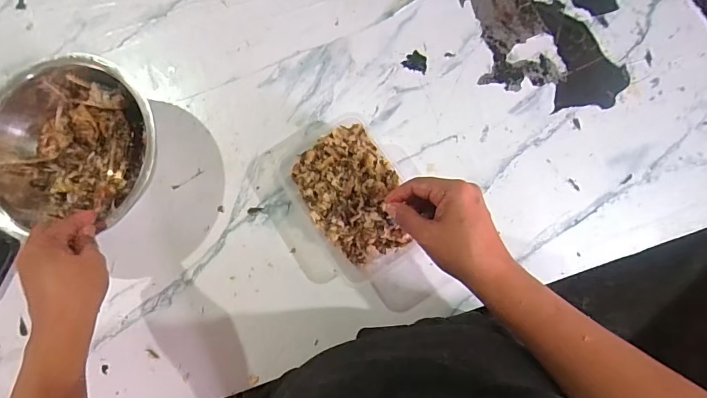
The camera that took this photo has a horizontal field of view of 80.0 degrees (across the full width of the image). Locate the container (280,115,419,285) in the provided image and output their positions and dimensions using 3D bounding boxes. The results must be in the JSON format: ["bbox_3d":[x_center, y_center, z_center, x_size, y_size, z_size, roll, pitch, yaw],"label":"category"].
[{"bbox_3d":[0.000,0.000,0.479,0.112,0.055,0.164,-33,80,-1],"label":"container"}]

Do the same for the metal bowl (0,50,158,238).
[{"bbox_3d":[-0.330,-0.054,0.499,0.200,0.070,0.212,-1,81,5],"label":"metal bowl"}]

